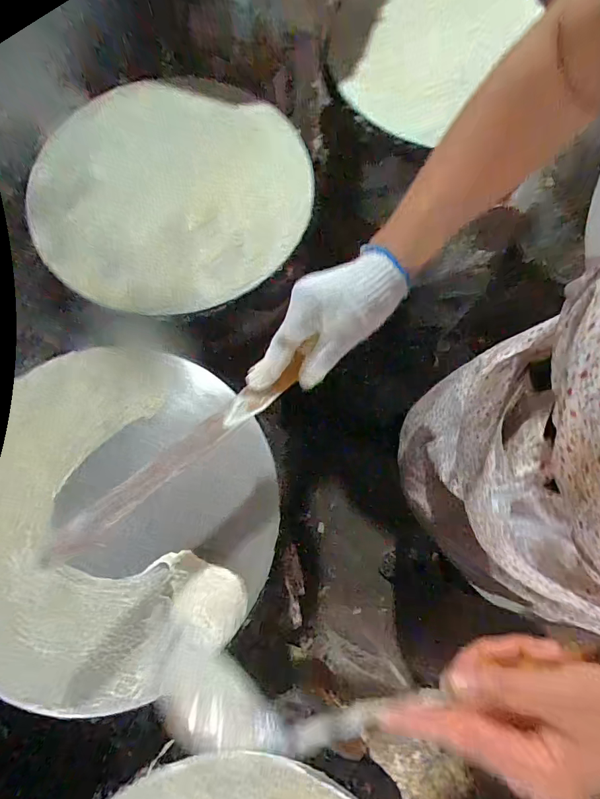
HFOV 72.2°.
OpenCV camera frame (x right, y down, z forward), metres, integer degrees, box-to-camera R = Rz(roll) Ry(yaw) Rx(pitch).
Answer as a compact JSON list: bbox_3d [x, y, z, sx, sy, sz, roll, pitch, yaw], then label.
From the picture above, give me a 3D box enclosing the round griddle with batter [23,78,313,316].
[{"bbox_3d":[-0.159,-0.277,0.539,0.371,0.054,0.313,-40,79,-12],"label":"round griddle with batter"}]

